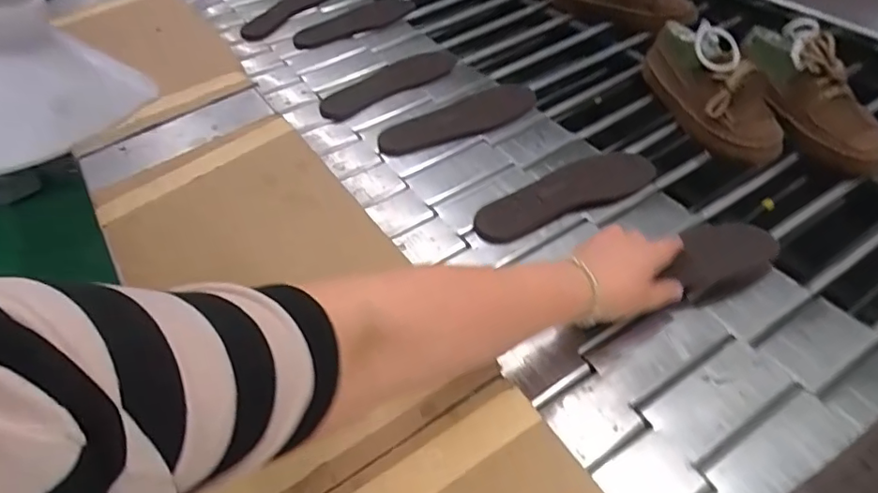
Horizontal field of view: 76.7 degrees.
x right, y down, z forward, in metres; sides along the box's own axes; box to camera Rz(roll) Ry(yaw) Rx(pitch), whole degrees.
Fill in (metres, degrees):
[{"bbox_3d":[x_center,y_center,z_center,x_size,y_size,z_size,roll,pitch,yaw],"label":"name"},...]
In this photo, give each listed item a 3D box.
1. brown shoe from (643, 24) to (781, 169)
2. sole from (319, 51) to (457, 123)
[{"bbox_3d":[0.342,-0.207,0.704,0.085,0.099,0.230,-4,44,-7],"label":"brown shoe"},{"bbox_3d":[-0.073,-0.252,0.845,0.228,0.015,0.079,-26,50,-27],"label":"sole"}]

